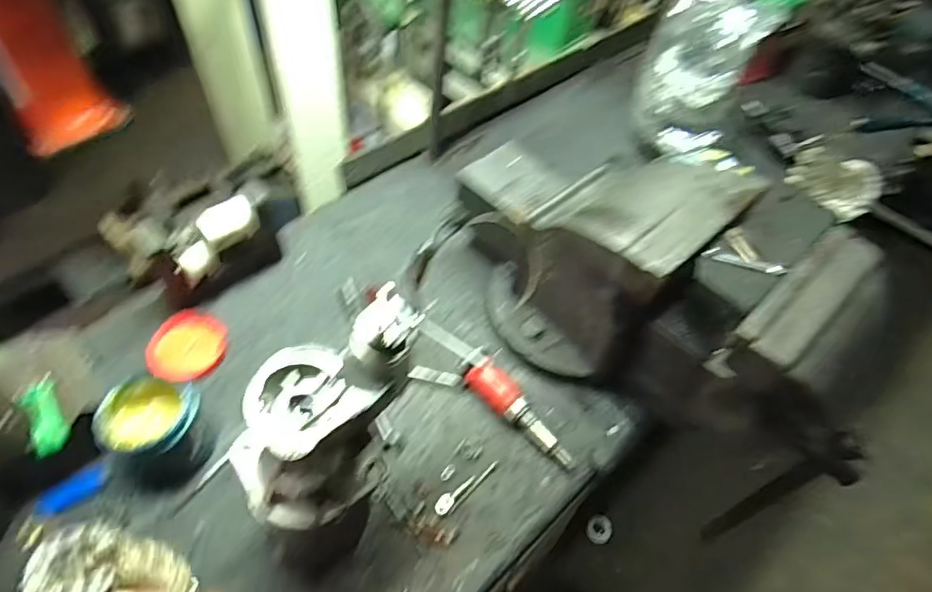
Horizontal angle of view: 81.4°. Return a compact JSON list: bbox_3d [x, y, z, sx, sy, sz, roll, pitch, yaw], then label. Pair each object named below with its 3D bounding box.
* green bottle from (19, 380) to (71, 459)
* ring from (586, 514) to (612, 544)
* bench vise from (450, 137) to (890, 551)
[{"bbox_3d":[-0.431,0.126,0.558,0.023,0.036,0.077,-17,76,-17],"label":"green bottle"},{"bbox_3d":[0.348,0.608,1.414,0.065,0.014,0.071,2,53,-3],"label":"ring"},{"bbox_3d":[0.208,-0.016,0.651,0.236,0.253,0.553,-27,60,-23],"label":"bench vise"}]

